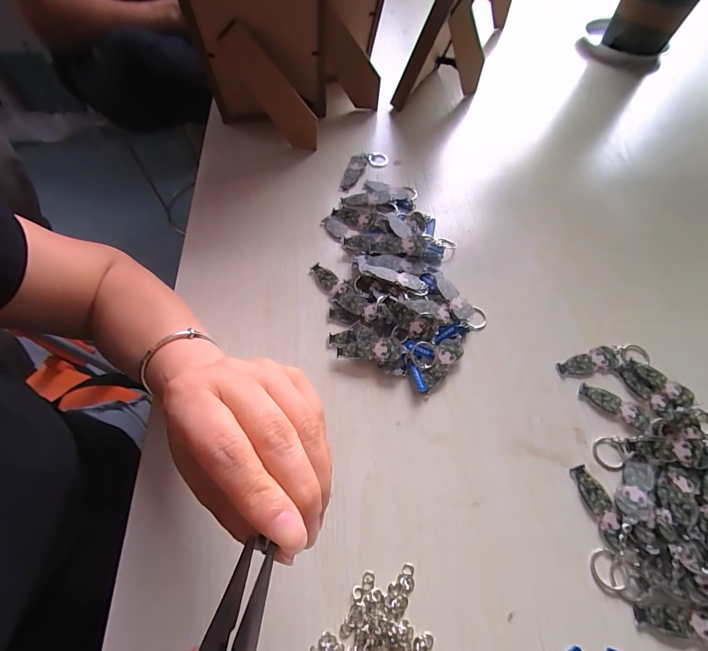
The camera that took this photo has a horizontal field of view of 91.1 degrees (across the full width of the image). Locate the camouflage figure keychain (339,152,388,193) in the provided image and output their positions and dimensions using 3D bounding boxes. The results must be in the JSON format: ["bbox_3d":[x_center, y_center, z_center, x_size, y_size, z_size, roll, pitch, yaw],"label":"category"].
[{"bbox_3d":[0.008,-0.204,0.449,0.030,0.009,0.086,38,66,18],"label":"camouflage figure keychain"}]

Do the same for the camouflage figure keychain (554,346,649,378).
[{"bbox_3d":[0.236,0.032,0.329,0.091,0.004,0.023,-7,61,-5],"label":"camouflage figure keychain"}]

